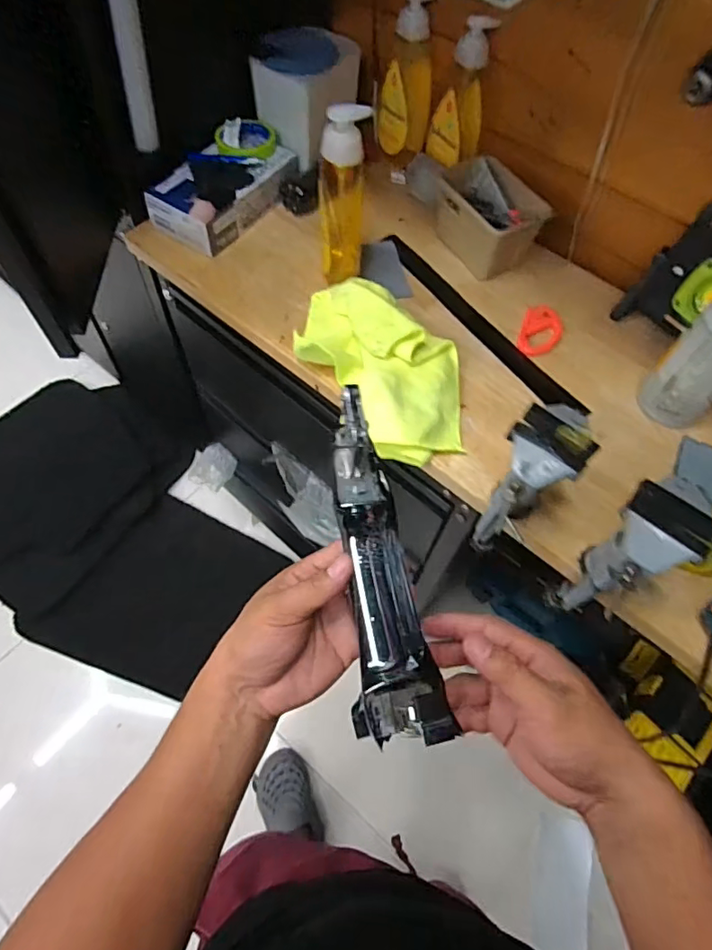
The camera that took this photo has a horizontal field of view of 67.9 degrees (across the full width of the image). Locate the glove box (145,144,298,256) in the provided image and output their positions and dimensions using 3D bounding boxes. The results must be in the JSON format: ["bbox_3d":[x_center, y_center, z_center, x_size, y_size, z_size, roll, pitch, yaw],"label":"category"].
[{"bbox_3d":[-0.204,-0.457,0.848,0.122,0.063,0.233,35,65,15],"label":"glove box"}]

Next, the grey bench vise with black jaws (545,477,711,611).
[{"bbox_3d":[0.279,0.091,0.568,0.109,0.213,0.077,-33,68,-19],"label":"grey bench vise with black jaws"}]

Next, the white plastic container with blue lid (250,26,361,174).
[{"bbox_3d":[-0.075,-0.615,0.857,0.125,0.133,0.154,36,65,16],"label":"white plastic container with blue lid"}]

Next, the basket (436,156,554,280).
[{"bbox_3d":[0.200,-0.401,0.826,0.103,0.097,0.173,-32,67,-18],"label":"basket"}]

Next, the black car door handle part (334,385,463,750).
[{"bbox_3d":[0.011,0.056,0.344,0.053,0.041,0.216,-8,74,-8],"label":"black car door handle part"}]

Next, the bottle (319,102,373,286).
[{"bbox_3d":[-0.016,-0.353,0.693,0.060,0.203,0.058,-5,62,-6],"label":"bottle"}]

